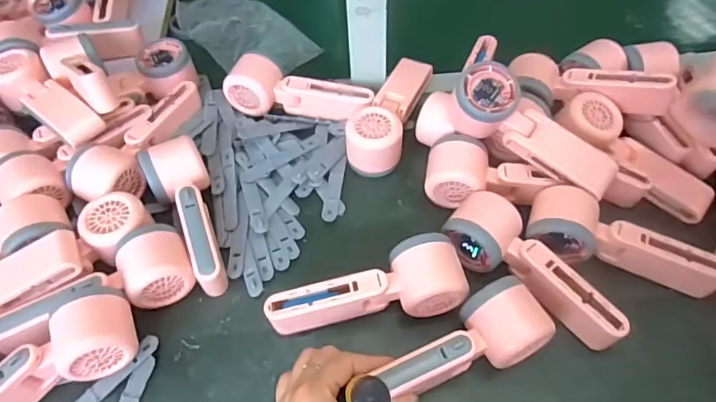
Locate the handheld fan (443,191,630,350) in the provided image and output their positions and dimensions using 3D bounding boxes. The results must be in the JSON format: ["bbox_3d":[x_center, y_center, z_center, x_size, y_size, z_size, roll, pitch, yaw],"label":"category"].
[{"bbox_3d":[0.159,0.059,0.447,0.163,0.059,0.059,30,60,21],"label":"handheld fan"}]

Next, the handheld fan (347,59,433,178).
[{"bbox_3d":[0.036,-0.098,0.554,0.054,0.057,0.170,17,56,13],"label":"handheld fan"}]

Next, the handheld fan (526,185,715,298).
[{"bbox_3d":[0.240,0.042,0.455,0.170,0.056,0.057,17,56,13],"label":"handheld fan"}]

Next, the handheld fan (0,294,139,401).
[{"bbox_3d":[-0.257,0.136,0.389,0.167,0.058,0.055,-29,58,-19],"label":"handheld fan"}]

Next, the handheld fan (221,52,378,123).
[{"bbox_3d":[-0.067,-0.125,0.568,0.169,0.047,0.048,10,54,8],"label":"handheld fan"}]

